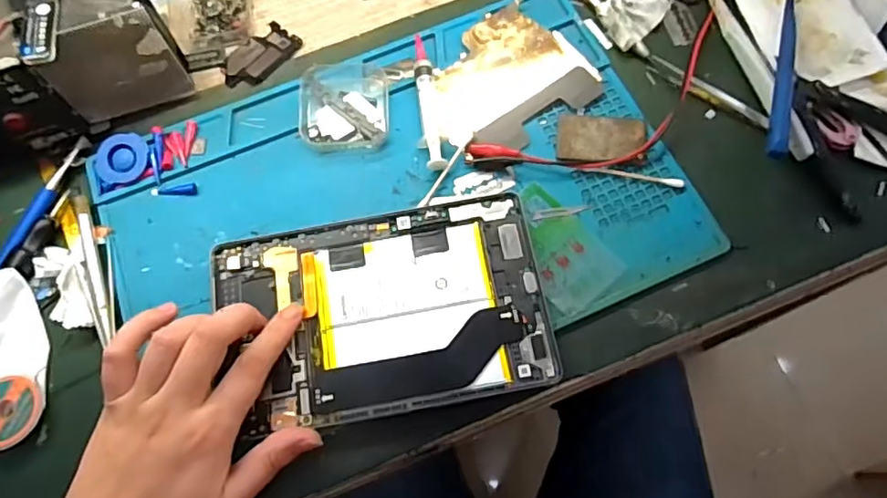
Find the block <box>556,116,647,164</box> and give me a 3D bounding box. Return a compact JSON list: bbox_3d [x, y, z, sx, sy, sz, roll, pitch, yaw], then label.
[{"bbox_3d":[0.110,-0.076,0.406,0.060,0.006,0.036,7,67,5],"label":"block"}]

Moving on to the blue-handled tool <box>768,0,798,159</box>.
[{"bbox_3d":[0.241,-0.136,0.403,0.013,0.020,0.181,16,68,9],"label":"blue-handled tool"}]

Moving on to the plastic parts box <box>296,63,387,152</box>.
[{"bbox_3d":[-0.071,-0.105,0.418,0.062,0.019,0.069,-1,67,2],"label":"plastic parts box"}]

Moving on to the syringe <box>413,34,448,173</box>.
[{"bbox_3d":[-0.013,-0.105,0.415,0.016,0.015,0.106,-8,67,-1],"label":"syringe"}]

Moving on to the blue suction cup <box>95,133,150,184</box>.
[{"bbox_3d":[-0.226,-0.064,0.408,0.036,0.006,0.036,0,86,-2],"label":"blue suction cup"}]

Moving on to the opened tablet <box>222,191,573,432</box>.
[{"bbox_3d":[-0.039,0.037,0.366,0.202,0.009,0.127,-10,67,-2],"label":"opened tablet"}]

